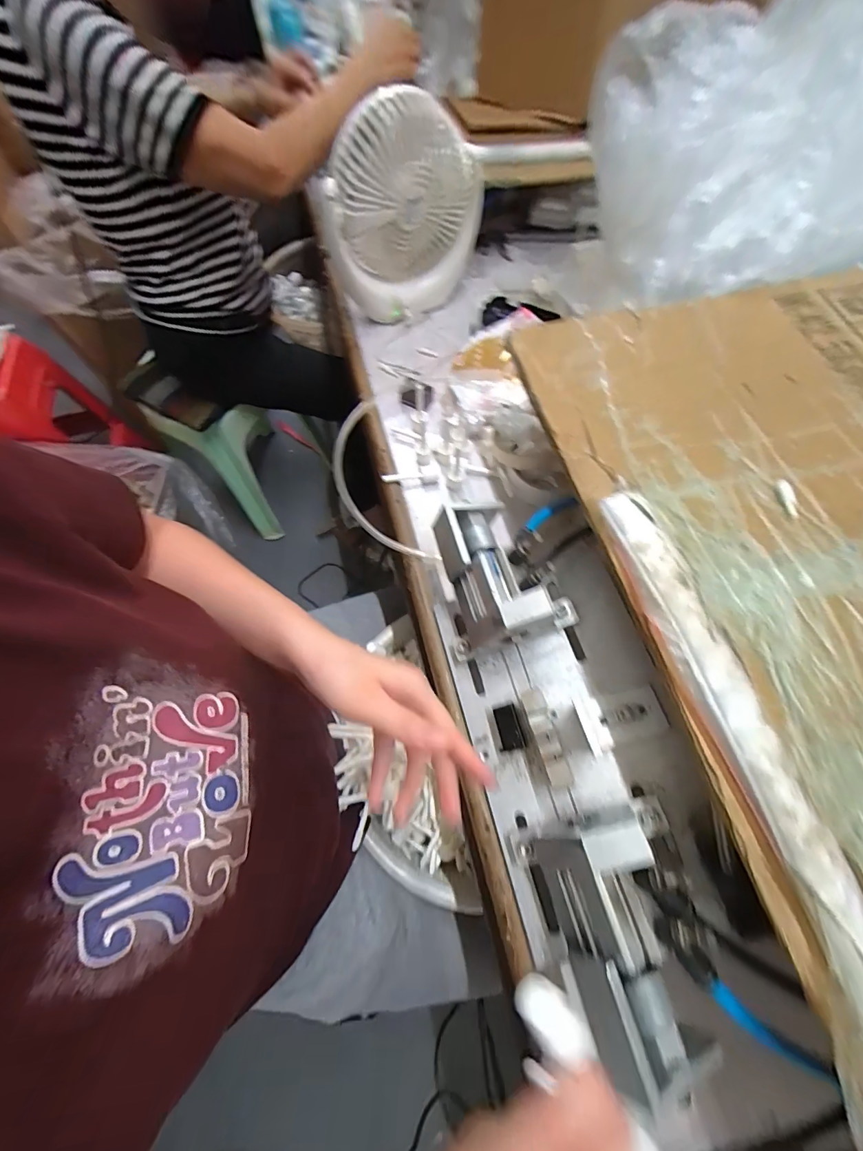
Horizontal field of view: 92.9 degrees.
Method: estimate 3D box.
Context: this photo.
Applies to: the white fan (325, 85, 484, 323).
[{"bbox_3d":[-0.031,-0.450,0.515,0.199,0.195,0.056,-30,69,-12],"label":"white fan"}]

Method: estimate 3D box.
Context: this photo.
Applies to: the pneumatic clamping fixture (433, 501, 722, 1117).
[{"bbox_3d":[0.102,0.119,0.316,0.135,0.100,0.398,-14,66,-6],"label":"pneumatic clamping fixture"}]

